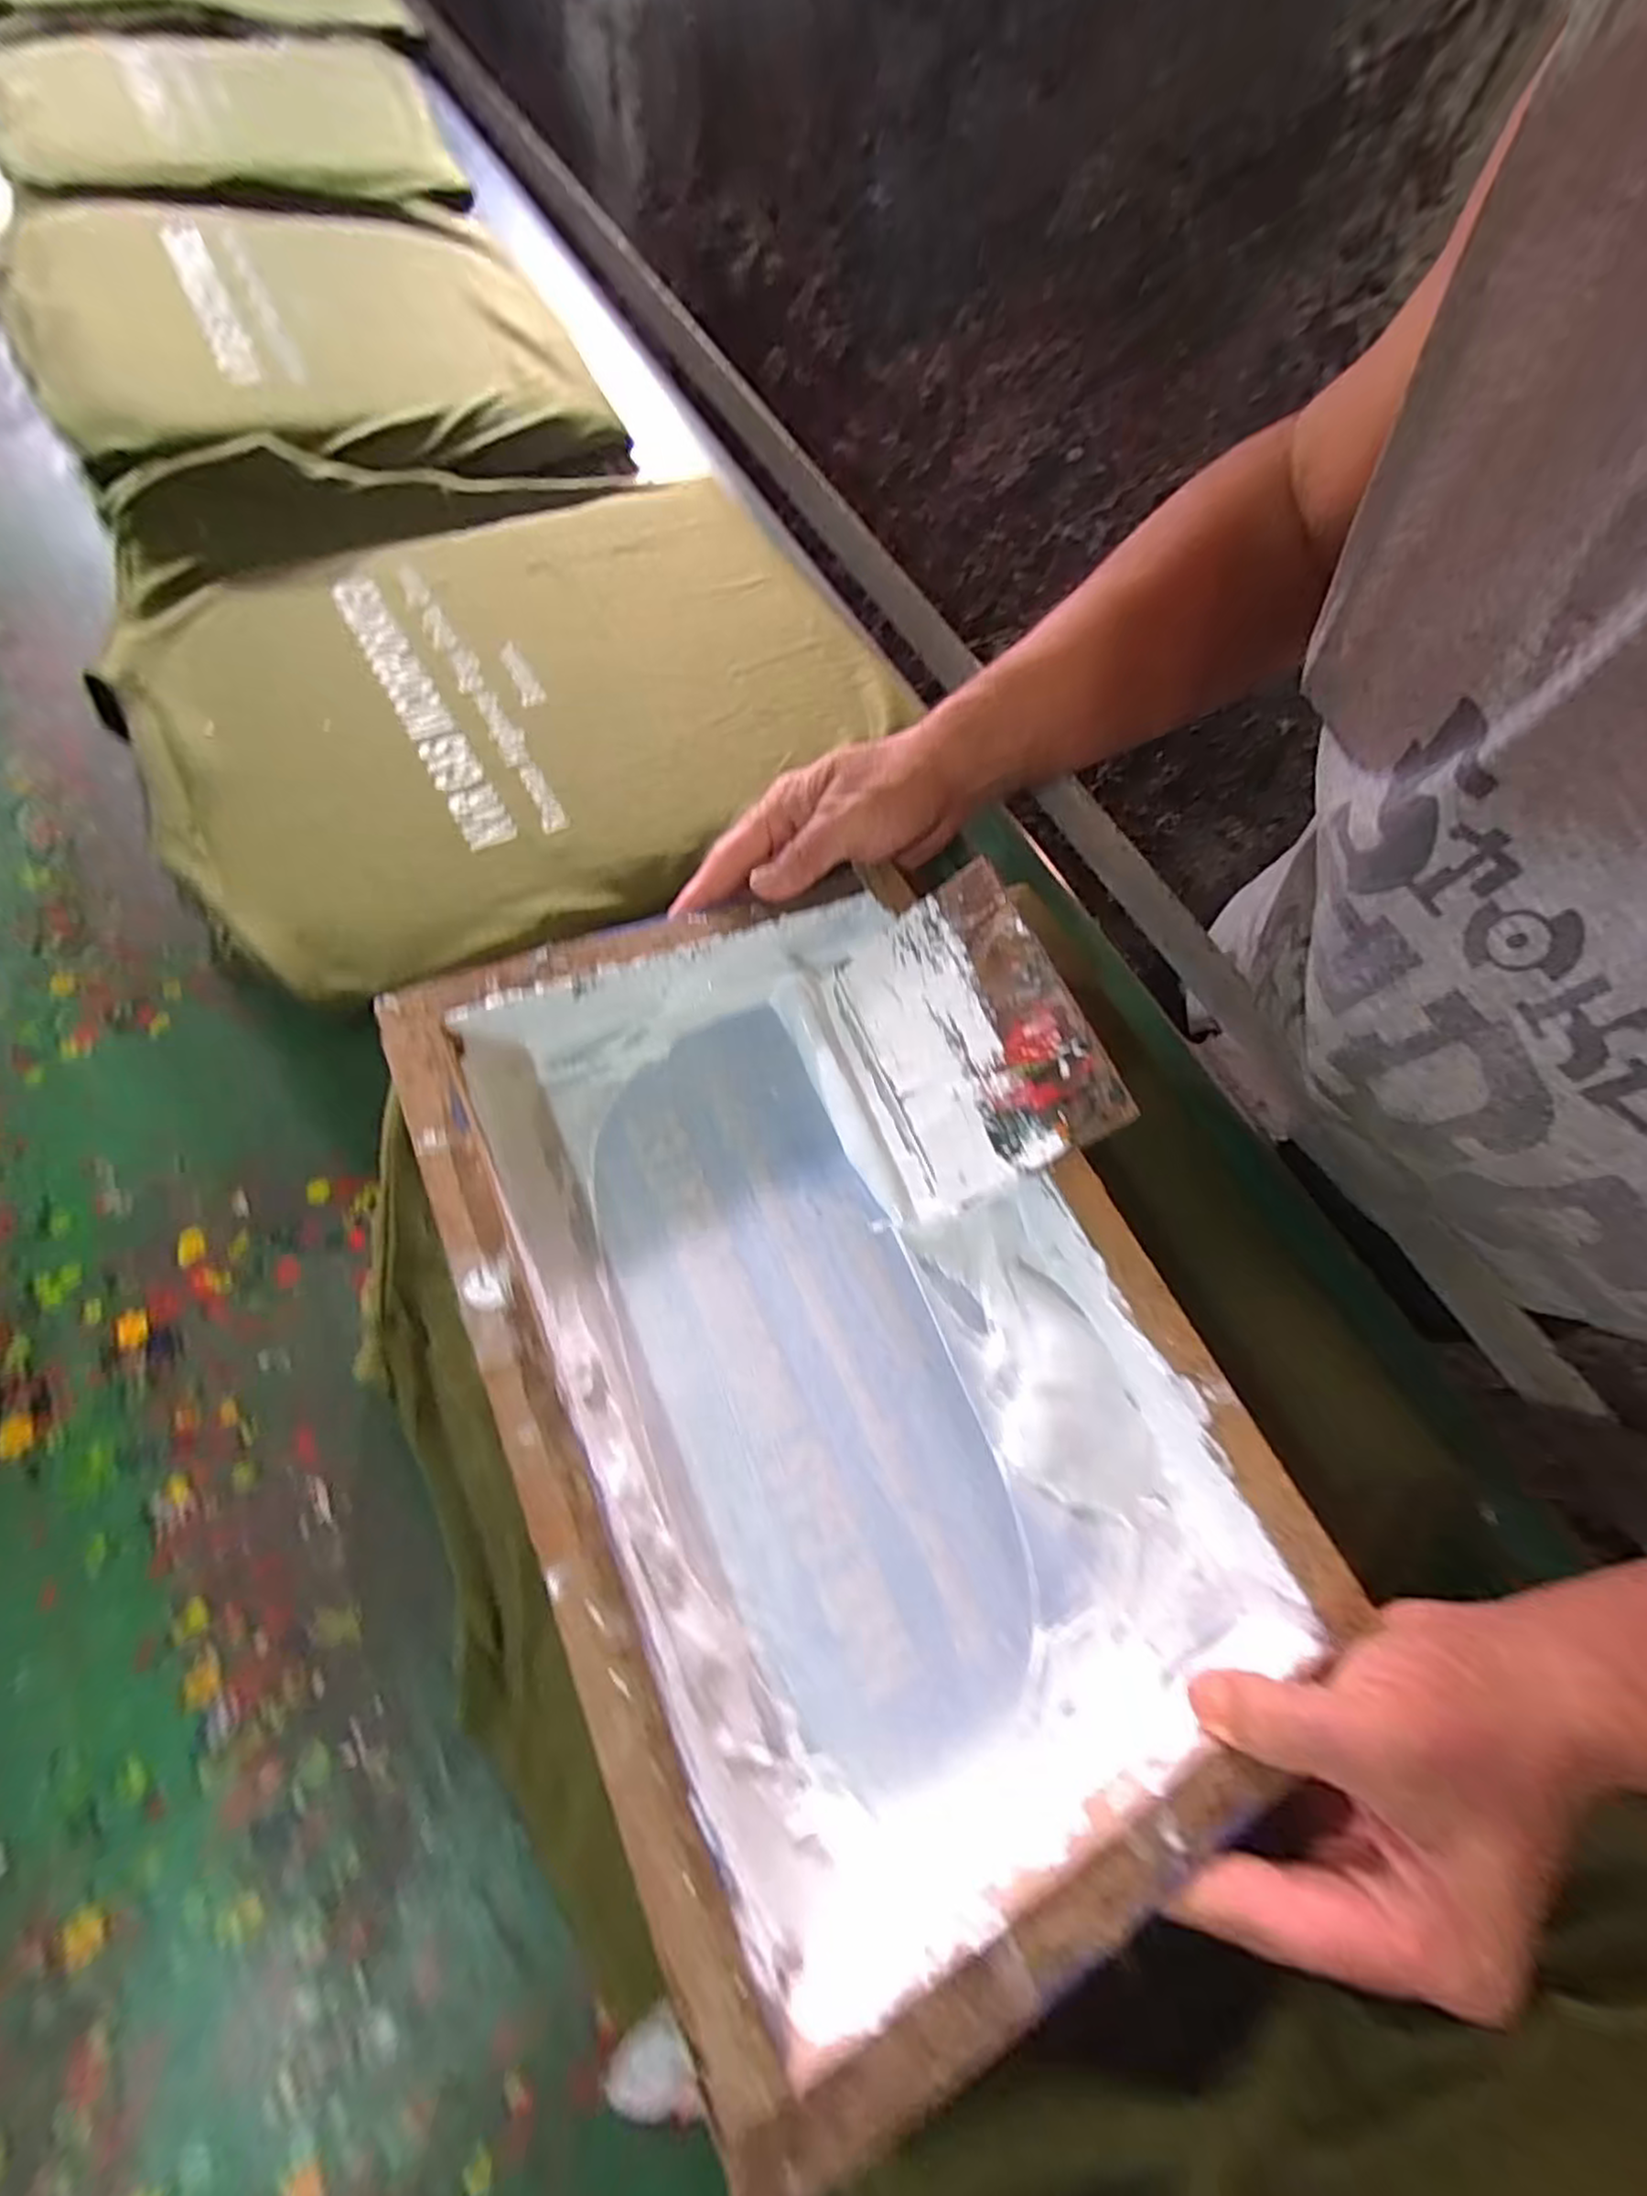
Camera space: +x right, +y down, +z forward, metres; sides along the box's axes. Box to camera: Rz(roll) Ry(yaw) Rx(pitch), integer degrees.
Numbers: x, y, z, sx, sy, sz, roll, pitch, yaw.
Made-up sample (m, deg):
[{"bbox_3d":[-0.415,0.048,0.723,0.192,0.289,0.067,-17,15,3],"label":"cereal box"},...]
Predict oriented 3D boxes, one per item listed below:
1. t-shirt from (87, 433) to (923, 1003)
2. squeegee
[{"bbox_3d":[-0.207,-0.304,0.496,0.460,0.037,0.464,-24,70,-16],"label":"t-shirt"},{"bbox_3d":[0.064,-0.028,0.356,0.111,0.007,0.142,-31,71,27],"label":"squeegee"}]

